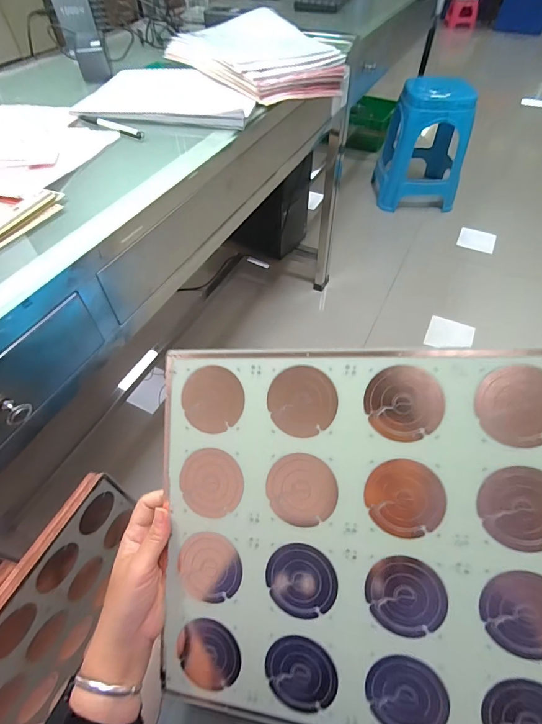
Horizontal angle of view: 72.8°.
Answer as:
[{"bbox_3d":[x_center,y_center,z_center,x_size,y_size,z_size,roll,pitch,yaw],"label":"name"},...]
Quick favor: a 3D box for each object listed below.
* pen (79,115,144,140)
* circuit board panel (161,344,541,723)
[{"bbox_3d":[-0.248,-0.362,0.564,0.134,0.011,0.018,24,57,18],"label":"pen"},{"bbox_3d":[0.113,0.152,0.306,0.436,0.007,0.327,0,87,15],"label":"circuit board panel"}]

